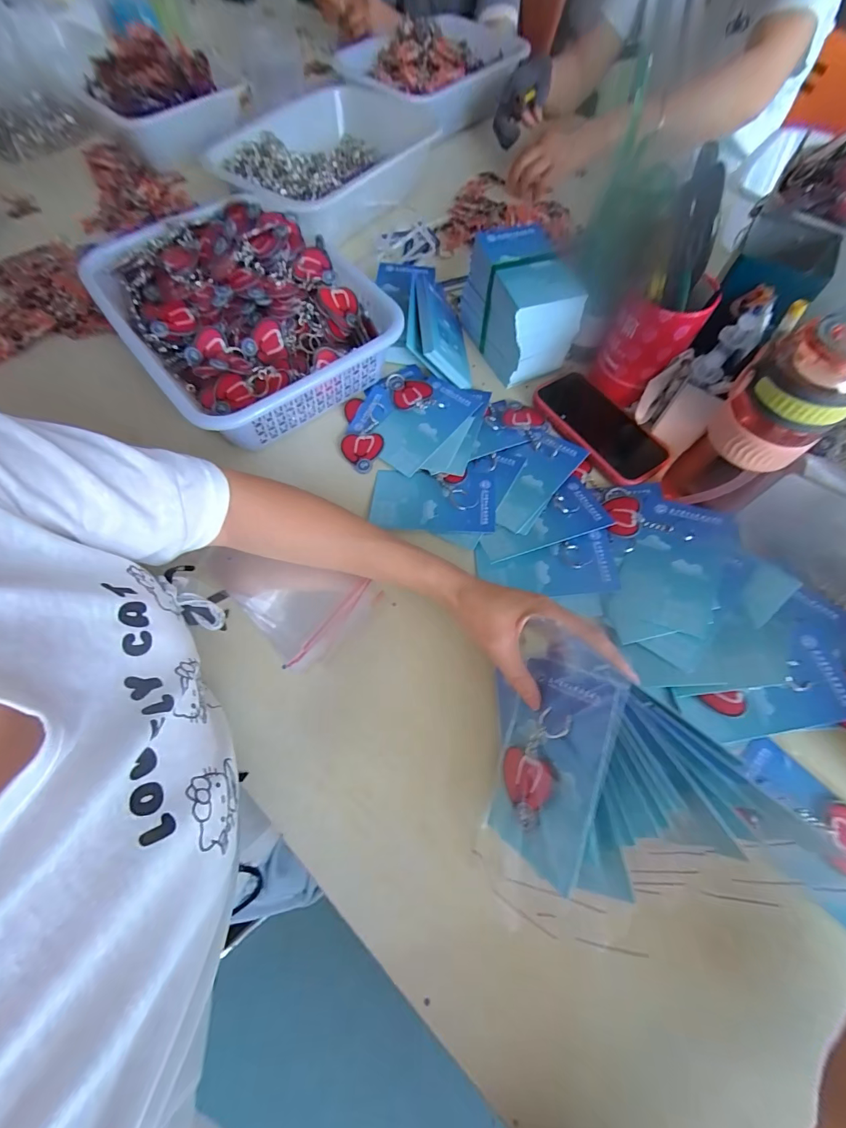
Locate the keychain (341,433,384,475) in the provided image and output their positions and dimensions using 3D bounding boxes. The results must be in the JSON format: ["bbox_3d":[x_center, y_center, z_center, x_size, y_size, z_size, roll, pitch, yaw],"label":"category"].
[{"bbox_3d":[-0.071,-0.131,0.479,0.048,0.012,0.050,-1,66,-1],"label":"keychain"}]

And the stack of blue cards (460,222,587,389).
[{"bbox_3d":[0.116,-0.315,0.497,0.091,0.097,0.142,-18,67,-9],"label":"stack of blue cards"}]

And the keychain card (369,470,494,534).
[{"bbox_3d":[0.010,-0.071,0.446,0.131,0.006,0.079,4,66,1],"label":"keychain card"}]

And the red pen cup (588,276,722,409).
[{"bbox_3d":[0.256,-0.259,0.469,0.084,0.110,0.082,25,68,10],"label":"red pen cup"}]

